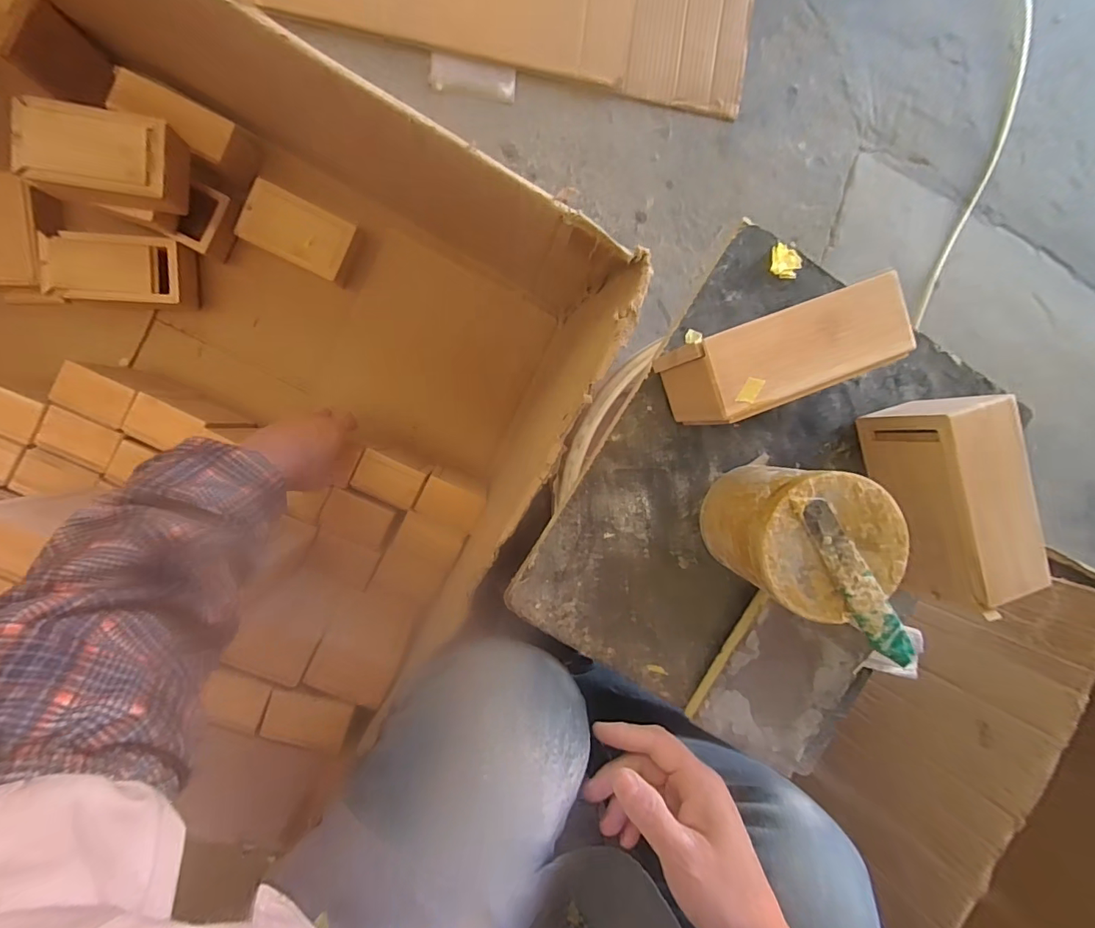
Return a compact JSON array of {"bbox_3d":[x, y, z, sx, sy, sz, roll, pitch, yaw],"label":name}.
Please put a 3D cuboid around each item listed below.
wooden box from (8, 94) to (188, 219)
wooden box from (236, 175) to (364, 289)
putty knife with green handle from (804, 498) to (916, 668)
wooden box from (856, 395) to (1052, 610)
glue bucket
[{"bbox_3d":[-0.450,-0.307,0.495,0.139,0.052,0.078,4,95,-9],"label":"wooden box"},{"bbox_3d":[-0.306,-0.287,0.612,0.133,0.032,0.077,21,92,-10],"label":"wooden box"},{"bbox_3d":[0.170,0.064,0.267,0.020,0.016,0.097,-27,96,-5],"label":"putty knife with green handle"},{"bbox_3d":[0.267,0.028,0.331,0.051,0.081,0.136,-12,95,-7],"label":"wooden box"},{"bbox_3d":[0.151,0.044,0.315,0.087,0.093,0.083,0,93,-7],"label":"glue bucket"}]

